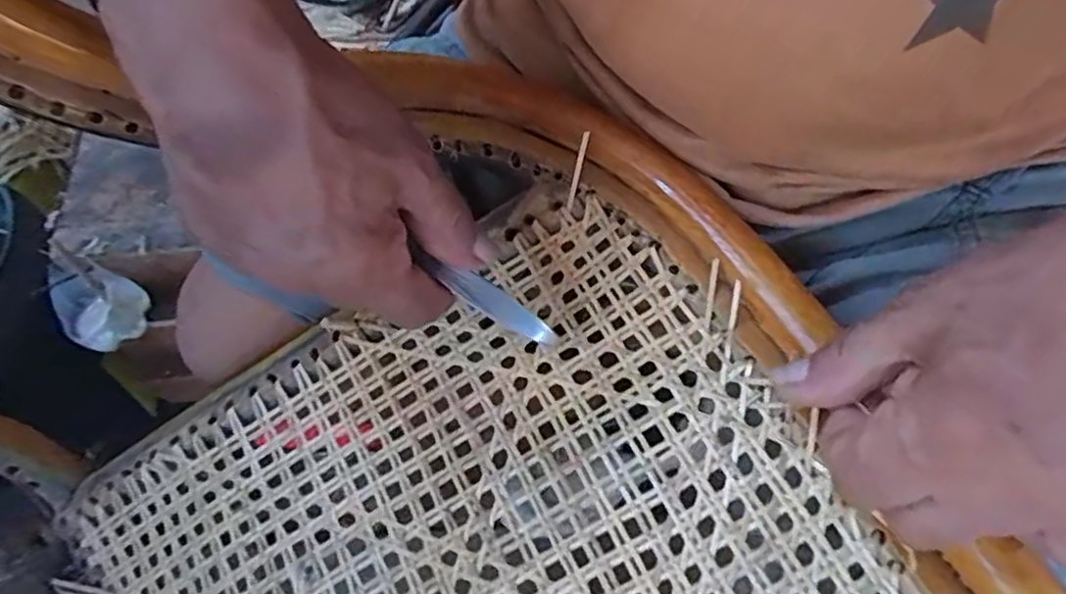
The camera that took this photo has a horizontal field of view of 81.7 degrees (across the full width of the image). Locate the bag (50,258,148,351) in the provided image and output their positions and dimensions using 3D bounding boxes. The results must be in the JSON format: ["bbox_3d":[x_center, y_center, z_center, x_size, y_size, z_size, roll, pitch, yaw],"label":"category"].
[{"bbox_3d":[-0.319,0.004,0.448,0.062,0.038,0.052,26,65,13],"label":"bag"}]

